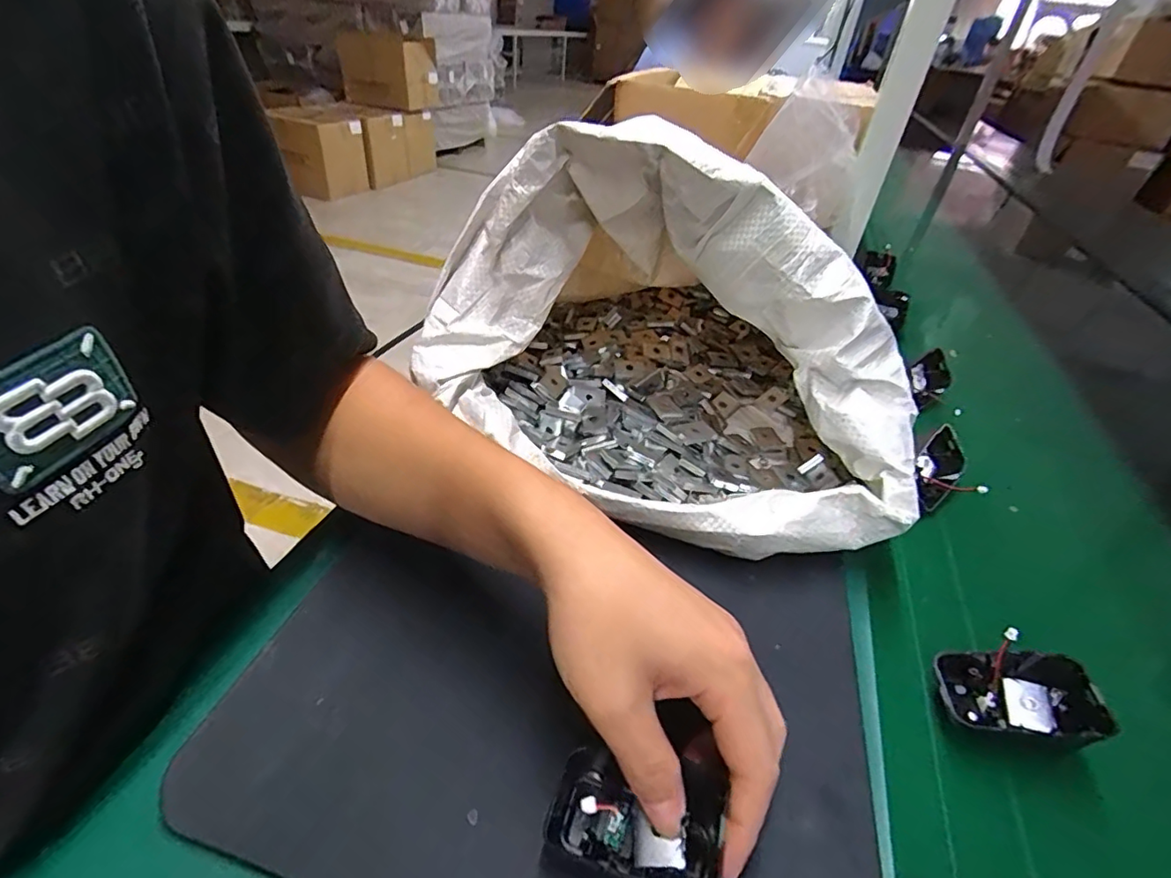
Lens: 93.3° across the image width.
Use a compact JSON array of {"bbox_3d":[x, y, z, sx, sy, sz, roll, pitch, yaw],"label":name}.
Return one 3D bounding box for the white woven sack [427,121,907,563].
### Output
[{"bbox_3d":[0.101,-0.100,0.427,0.313,0.201,0.323,21,40,20],"label":"white woven sack"}]

